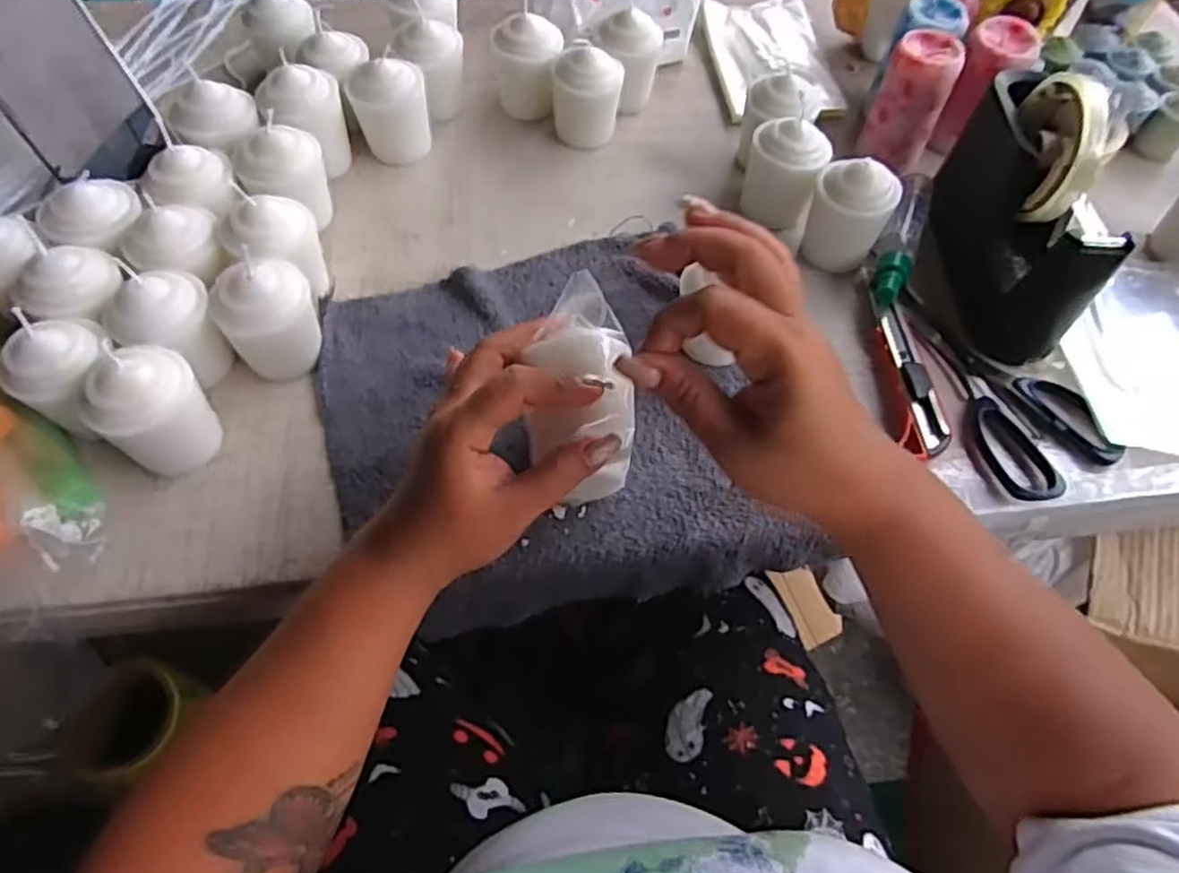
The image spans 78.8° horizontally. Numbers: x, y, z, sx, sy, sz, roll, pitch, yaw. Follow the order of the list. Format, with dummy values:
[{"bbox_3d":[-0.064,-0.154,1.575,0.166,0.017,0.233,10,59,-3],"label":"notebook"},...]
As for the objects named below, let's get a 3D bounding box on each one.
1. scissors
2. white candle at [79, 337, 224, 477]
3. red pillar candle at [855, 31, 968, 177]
[{"bbox_3d":[0.269,-0.037,0.485,0.087,0.010,0.166,-22,64,-14],"label":"scissors"},{"bbox_3d":[-0.242,-0.012,0.405,0.042,0.079,0.055,30,64,14],"label":"white candle"},{"bbox_3d":[0.257,-0.268,0.576,0.051,0.093,0.049,25,63,11],"label":"red pillar candle"}]

